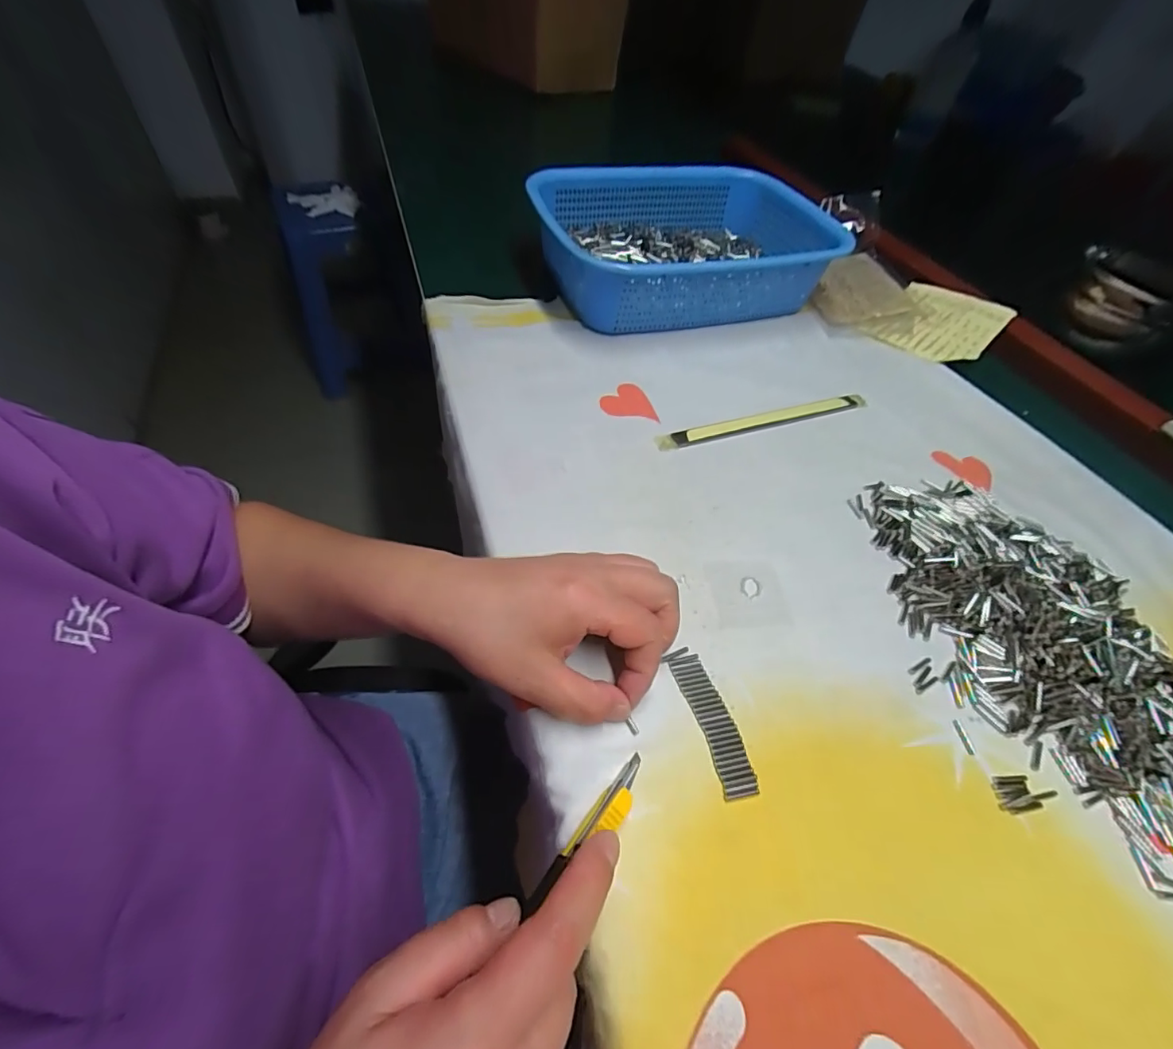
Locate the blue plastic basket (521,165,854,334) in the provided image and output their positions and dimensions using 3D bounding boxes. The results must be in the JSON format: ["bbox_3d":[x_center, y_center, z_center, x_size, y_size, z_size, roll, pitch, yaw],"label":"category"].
[{"bbox_3d":[0.102,-0.290,0.526,0.289,0.076,0.233,-13,55,-16],"label":"blue plastic basket"}]

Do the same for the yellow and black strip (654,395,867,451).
[{"bbox_3d":[0.144,-0.084,0.411,0.191,0.006,0.017,-14,56,-16],"label":"yellow and black strip"}]

